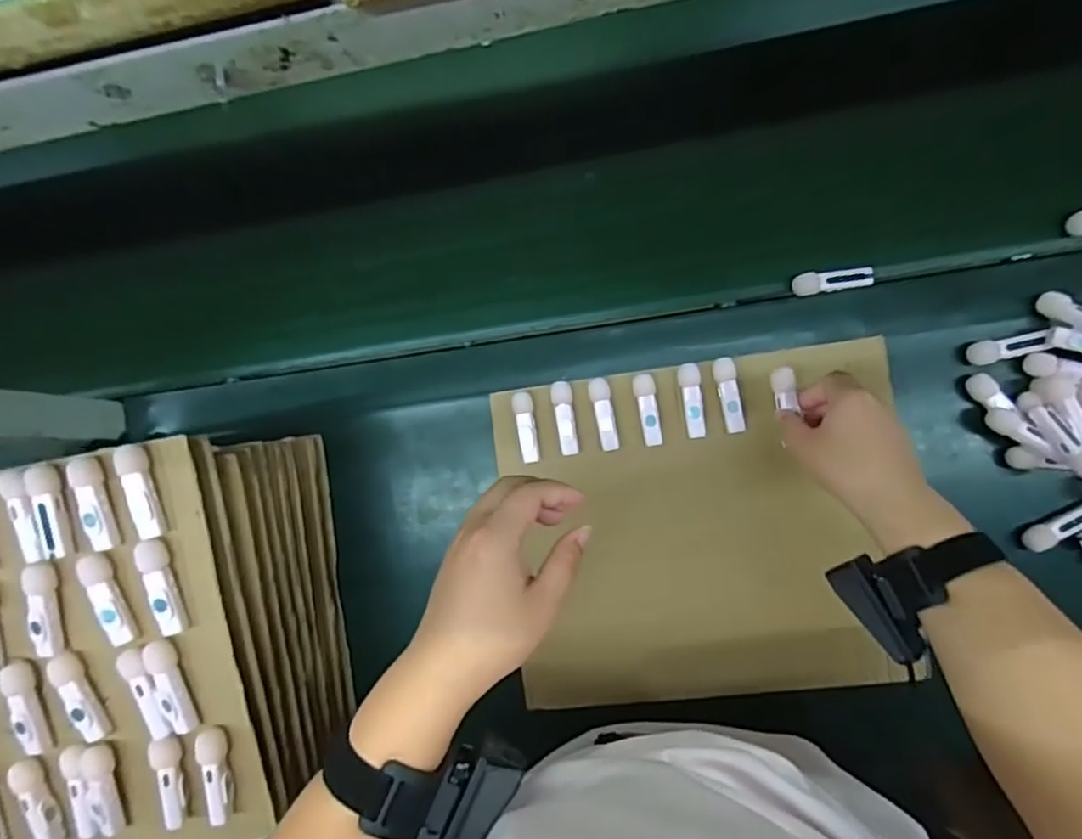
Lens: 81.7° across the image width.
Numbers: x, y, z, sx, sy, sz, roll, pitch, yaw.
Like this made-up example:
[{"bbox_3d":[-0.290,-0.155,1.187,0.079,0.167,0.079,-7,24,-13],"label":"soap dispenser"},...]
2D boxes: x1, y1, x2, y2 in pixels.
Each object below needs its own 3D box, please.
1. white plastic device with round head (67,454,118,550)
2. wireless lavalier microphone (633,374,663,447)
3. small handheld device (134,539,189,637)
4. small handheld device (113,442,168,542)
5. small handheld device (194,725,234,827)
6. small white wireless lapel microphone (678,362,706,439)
[{"bbox_3d":[-0.309,0.058,0.431,0.016,0.018,0.063,-8,85,8],"label":"white plastic device with round head"},{"bbox_3d":[0.096,-0.008,0.559,0.019,0.016,0.063,-7,85,8],"label":"wireless lavalier microphone"},{"bbox_3d":[-0.261,0.116,0.431,0.015,0.020,0.066,-12,84,7],"label":"small handheld device"},{"bbox_3d":[-0.273,0.049,0.427,0.014,0.020,0.063,-15,84,7],"label":"small handheld device"},{"bbox_3d":[-0.227,0.250,0.437,0.016,0.020,0.067,-6,85,8],"label":"small handheld device"},{"bbox_3d":[0.133,-0.016,0.555,0.019,0.015,0.065,-5,85,8],"label":"small white wireless lapel microphone"}]

